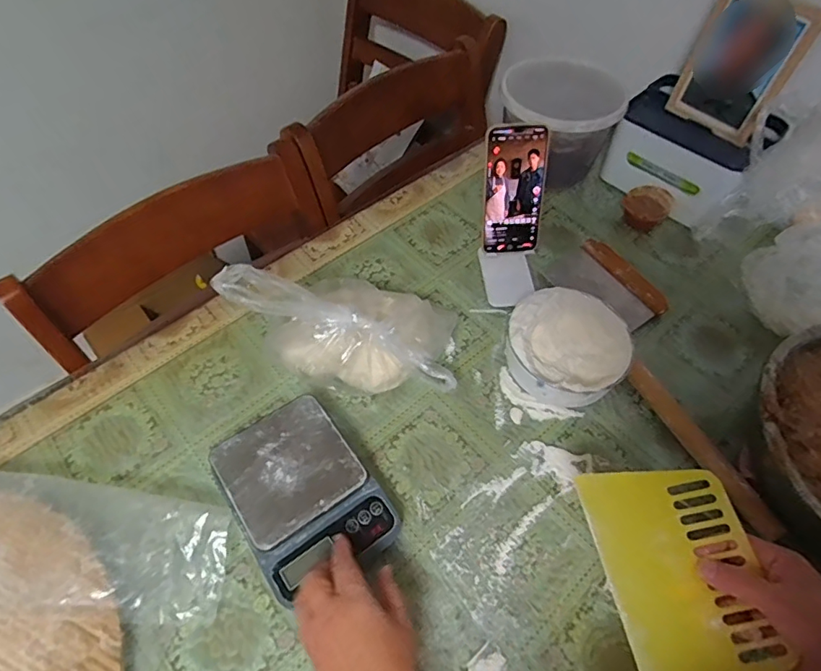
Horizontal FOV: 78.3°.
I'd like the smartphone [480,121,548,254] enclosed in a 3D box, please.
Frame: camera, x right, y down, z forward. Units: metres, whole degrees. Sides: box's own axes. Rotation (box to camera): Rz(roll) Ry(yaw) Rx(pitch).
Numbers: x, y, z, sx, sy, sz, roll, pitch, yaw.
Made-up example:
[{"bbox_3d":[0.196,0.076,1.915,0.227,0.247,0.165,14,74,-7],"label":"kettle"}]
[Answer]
[{"bbox_3d":[0.129,-0.180,0.636,0.078,0.161,0.013,-3,32,0],"label":"smartphone"}]

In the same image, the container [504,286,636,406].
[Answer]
[{"bbox_3d":[0.183,0.019,0.605,0.141,0.077,0.134,0,55,-1],"label":"container"}]

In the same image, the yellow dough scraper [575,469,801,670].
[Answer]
[{"bbox_3d":[0.211,0.185,0.389,0.113,0.007,0.162,-12,62,-1],"label":"yellow dough scraper"}]

